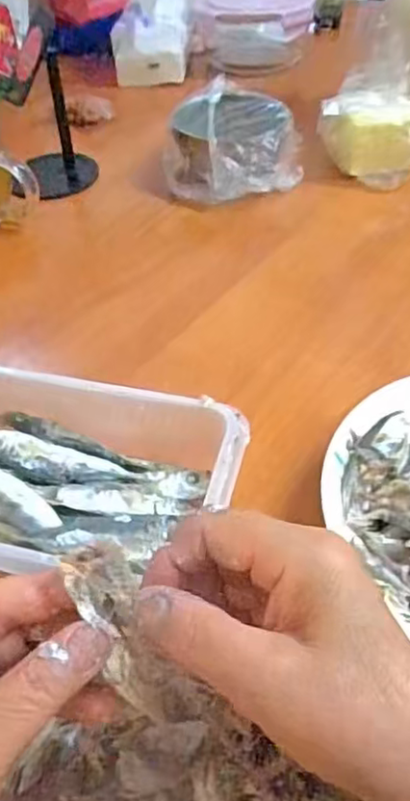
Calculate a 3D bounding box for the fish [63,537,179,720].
[{"bbox_3d":[-0.030,0.084,0.229,0.021,0.069,0.007,-23,8,-18],"label":"fish"}]

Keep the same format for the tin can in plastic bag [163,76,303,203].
[{"bbox_3d":[0.029,-0.263,0.646,0.133,0.067,0.142,1,46,5],"label":"tin can in plastic bag"}]

